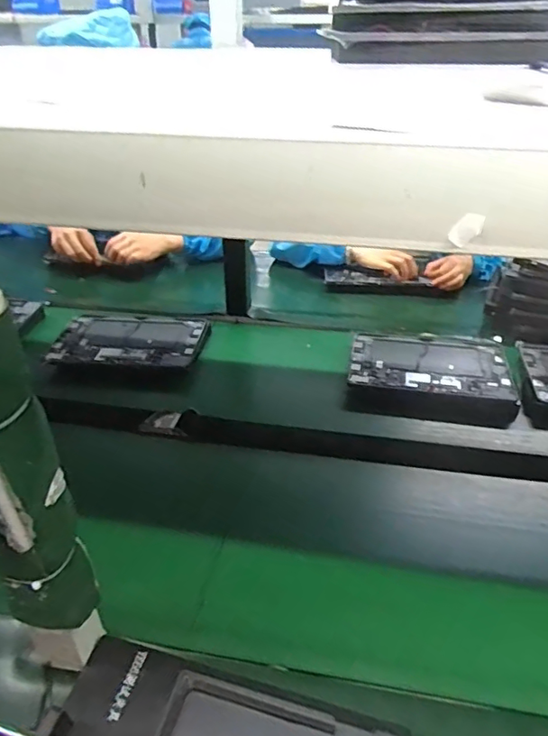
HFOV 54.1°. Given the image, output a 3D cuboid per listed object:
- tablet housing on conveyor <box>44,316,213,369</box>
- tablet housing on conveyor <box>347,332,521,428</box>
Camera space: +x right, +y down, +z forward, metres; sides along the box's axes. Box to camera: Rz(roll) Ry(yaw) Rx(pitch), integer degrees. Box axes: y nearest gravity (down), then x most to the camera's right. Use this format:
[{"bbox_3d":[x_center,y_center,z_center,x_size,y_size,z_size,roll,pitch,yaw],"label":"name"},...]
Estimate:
[{"bbox_3d":[-0.248,-0.048,0.939,0.256,0.018,0.159,0,34,-2],"label":"tablet housing on conveyor"},{"bbox_3d":[0.257,0.009,0.893,0.255,0.048,0.179,7,35,9],"label":"tablet housing on conveyor"}]

